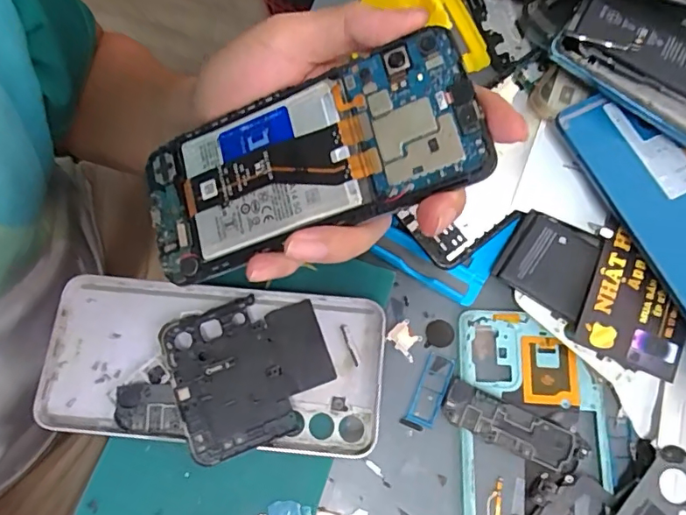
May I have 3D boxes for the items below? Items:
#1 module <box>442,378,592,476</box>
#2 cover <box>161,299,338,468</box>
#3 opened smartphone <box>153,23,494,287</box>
[{"bbox_3d":[0.088,0.089,0.263,0.075,0.009,0.022,24,75,6],"label":"module"},{"bbox_3d":[-0.046,0.056,0.255,0.076,0.008,0.071,-19,75,-7],"label":"cover"},{"bbox_3d":[-0.020,-0.043,0.231,0.160,0.004,0.070,-19,76,15],"label":"opened smartphone"}]

